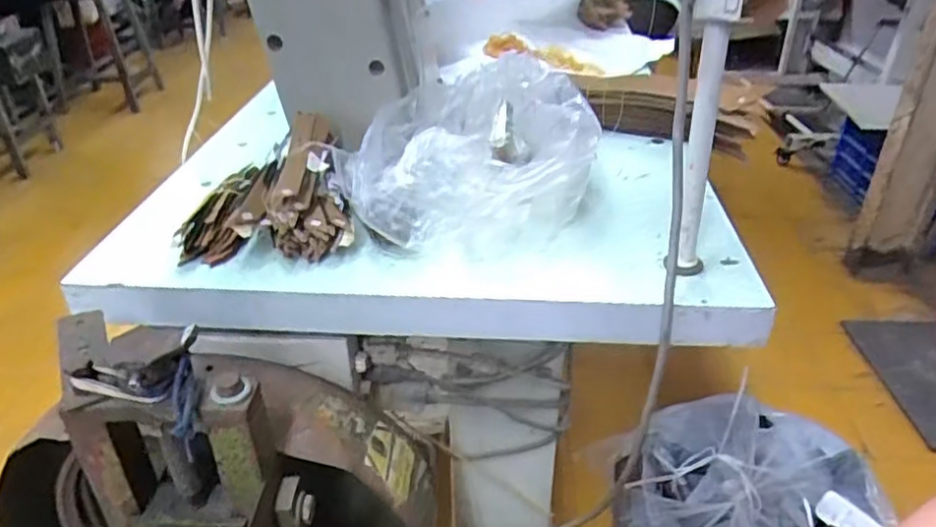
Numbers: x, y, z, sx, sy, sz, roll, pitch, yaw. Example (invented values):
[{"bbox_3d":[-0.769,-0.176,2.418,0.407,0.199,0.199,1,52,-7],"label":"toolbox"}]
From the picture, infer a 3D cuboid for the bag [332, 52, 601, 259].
[{"bbox_3d":[-0.005,-0.108,0.610,0.215,0.098,0.264,-3,33,-4],"label":"bag"}]

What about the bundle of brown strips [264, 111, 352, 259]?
[{"bbox_3d":[-0.134,-0.077,0.565,0.075,0.062,0.150,1,49,-6],"label":"bundle of brown strips"}]

